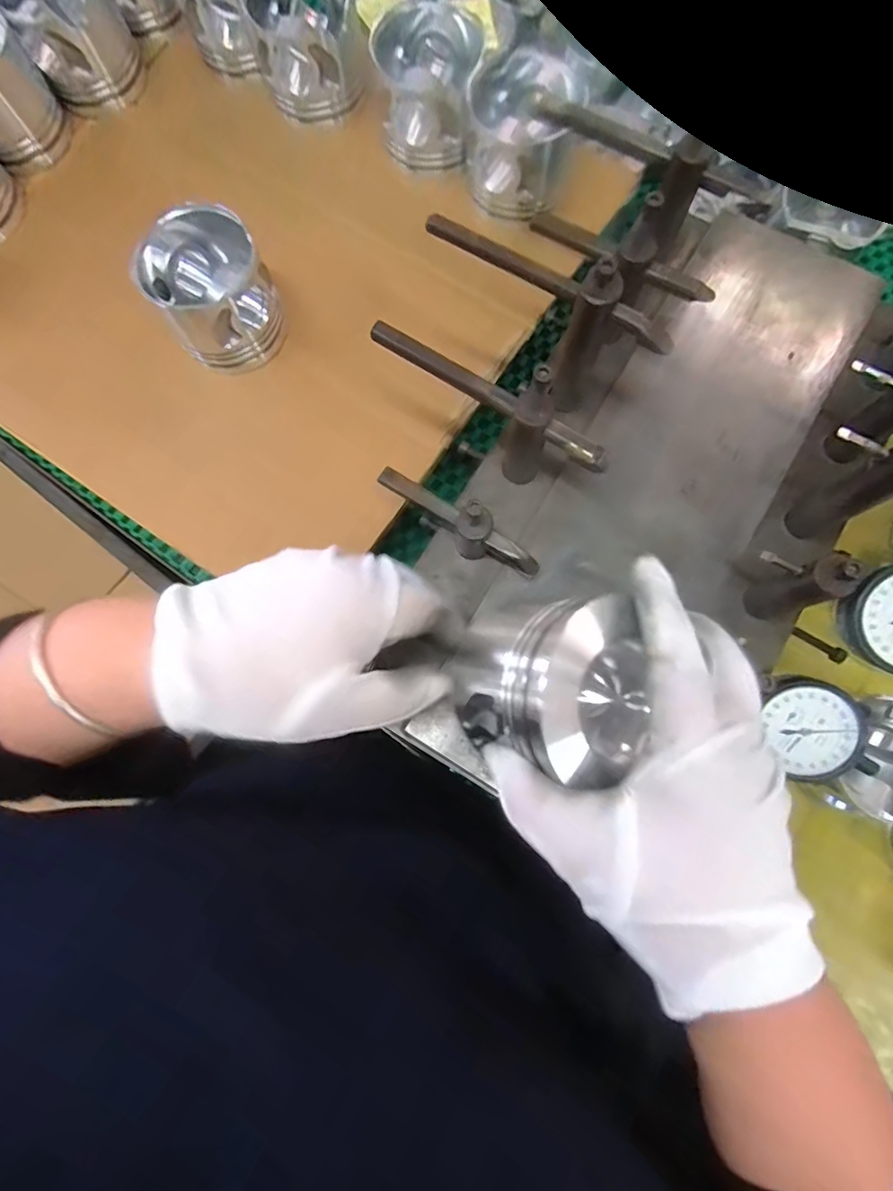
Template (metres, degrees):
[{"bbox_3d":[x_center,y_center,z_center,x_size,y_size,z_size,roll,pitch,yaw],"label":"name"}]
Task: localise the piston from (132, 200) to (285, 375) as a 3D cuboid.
[{"bbox_3d":[-0.175,-0.229,0.404,0.083,0.069,0.081,-35,81,-5],"label":"piston"}]

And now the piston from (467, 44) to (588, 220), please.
[{"bbox_3d":[0.056,-0.361,0.436,0.094,0.072,0.104,17,81,4],"label":"piston"}]

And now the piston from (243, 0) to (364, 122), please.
[{"bbox_3d":[-0.118,-0.466,0.456,0.084,0.073,0.083,0,80,1],"label":"piston"}]

